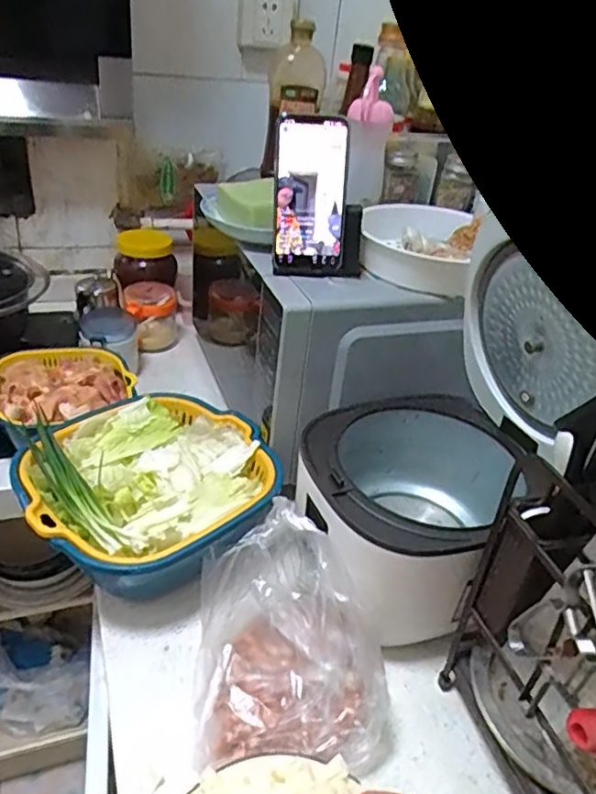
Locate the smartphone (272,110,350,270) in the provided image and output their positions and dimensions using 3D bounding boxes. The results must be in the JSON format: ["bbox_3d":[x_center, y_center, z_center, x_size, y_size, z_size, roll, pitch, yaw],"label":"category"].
[{"bbox_3d":[0.014,-0.213,0.661,0.076,0.156,0.010,0,24,-4],"label":"smartphone"}]

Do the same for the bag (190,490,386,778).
[{"bbox_3d":[-0.001,0.209,0.547,0.171,0.135,0.174,4,35,-4],"label":"bag"}]

